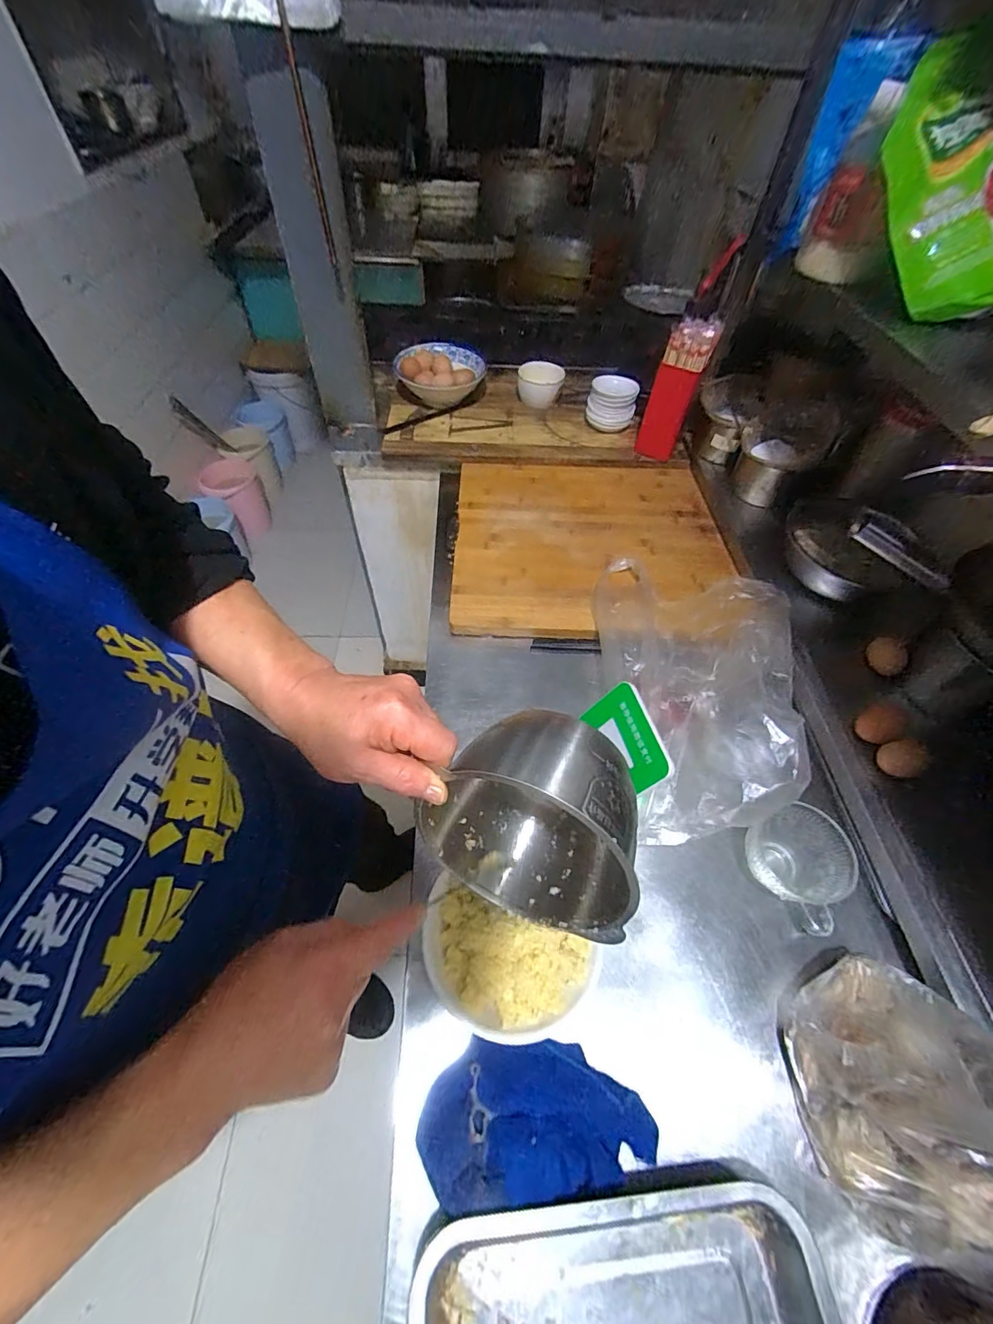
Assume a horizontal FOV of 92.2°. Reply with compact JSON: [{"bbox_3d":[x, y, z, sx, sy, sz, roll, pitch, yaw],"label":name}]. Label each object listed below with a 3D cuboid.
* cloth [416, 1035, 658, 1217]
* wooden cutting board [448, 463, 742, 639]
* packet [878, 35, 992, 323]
[{"bbox_3d":[0.034,0.374,0.397,0.186,0.044,0.092,-3,55,-4],"label":"cloth"},{"bbox_3d":[0.160,-0.209,0.825,0.461,0.036,0.434,1,55,-1],"label":"wooden cutting board"},{"bbox_3d":[0.437,-0.464,0.468,0.116,0.065,0.256,-26,101,-19],"label":"packet"}]

